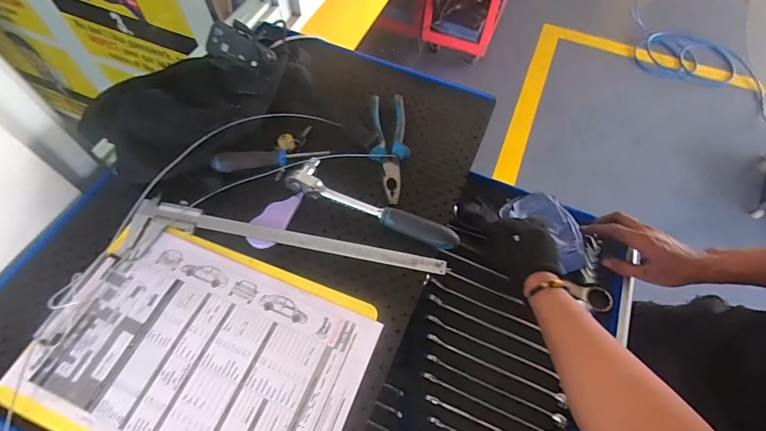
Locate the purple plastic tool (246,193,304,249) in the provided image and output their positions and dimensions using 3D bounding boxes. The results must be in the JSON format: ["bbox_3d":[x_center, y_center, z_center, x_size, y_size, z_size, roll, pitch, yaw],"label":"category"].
[{"bbox_3d":[-0.141,0.003,0.501,0.040,0.009,0.093,29,64,13],"label":"purple plastic tool"}]

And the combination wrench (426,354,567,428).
[{"bbox_3d":[0.164,0.252,0.558,0.210,0.010,0.015,24,63,10],"label":"combination wrench"}]

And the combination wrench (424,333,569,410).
[{"bbox_3d":[0.167,0.227,0.567,0.211,0.016,0.014,25,63,11],"label":"combination wrench"}]

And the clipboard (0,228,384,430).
[{"bbox_3d":[-0.199,0.154,0.423,0.343,0.014,0.239,19,62,8],"label":"clipboard"}]

